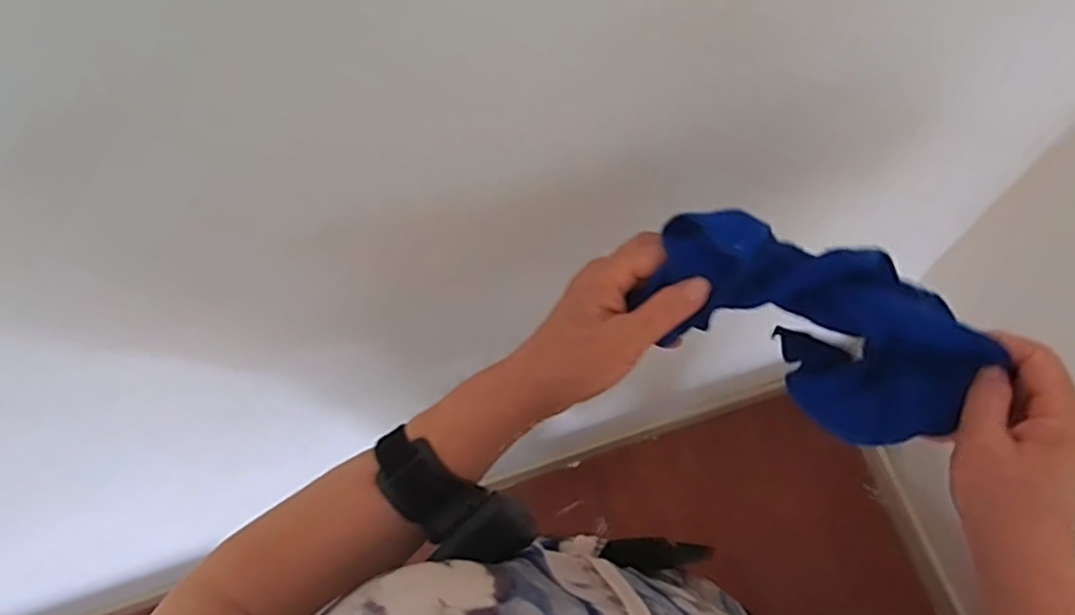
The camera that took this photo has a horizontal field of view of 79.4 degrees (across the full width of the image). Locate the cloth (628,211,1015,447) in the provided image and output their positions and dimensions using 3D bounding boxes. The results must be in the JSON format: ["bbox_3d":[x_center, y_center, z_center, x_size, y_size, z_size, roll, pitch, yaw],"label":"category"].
[{"bbox_3d":[0.157,0.007,0.383,0.188,0.070,0.100,28,59,-6],"label":"cloth"}]

